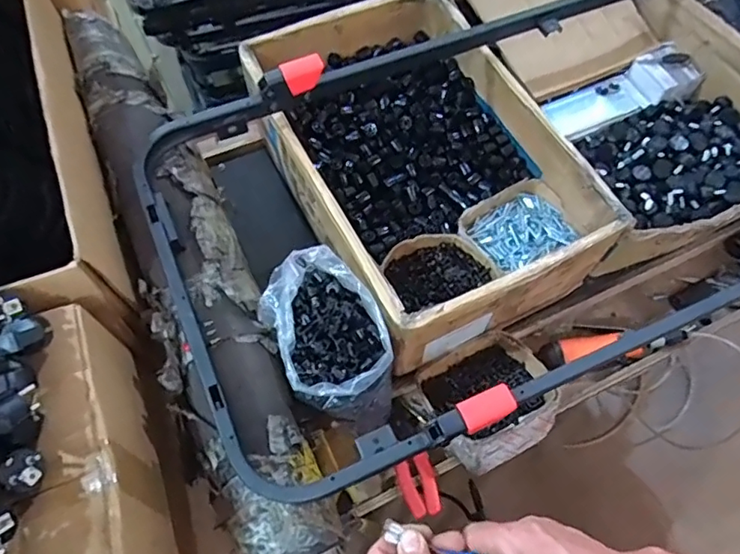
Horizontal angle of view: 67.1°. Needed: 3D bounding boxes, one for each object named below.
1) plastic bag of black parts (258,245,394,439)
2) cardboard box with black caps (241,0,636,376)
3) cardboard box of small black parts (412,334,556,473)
[{"bbox_3d":[-0.049,0.087,0.704,0.132,0.153,0.204,-30,67,-15],"label":"plastic bag of black parts"},{"bbox_3d":[0.075,-0.185,0.840,0.384,0.138,0.548,-27,67,-14],"label":"cardboard box with black caps"},{"bbox_3d":[0.160,0.165,0.748,0.165,0.086,0.155,-25,66,-13],"label":"cardboard box of small black parts"}]

